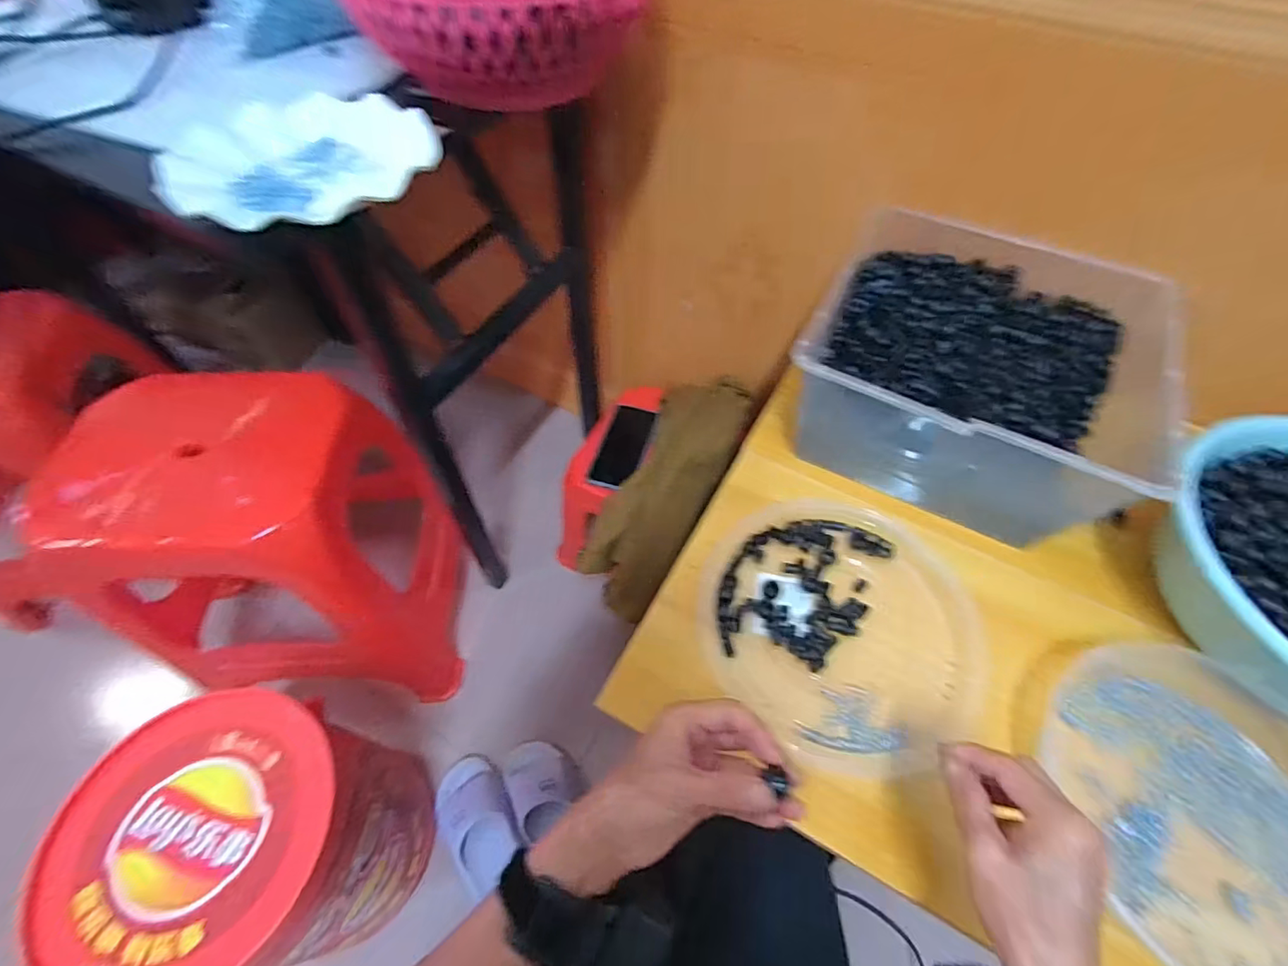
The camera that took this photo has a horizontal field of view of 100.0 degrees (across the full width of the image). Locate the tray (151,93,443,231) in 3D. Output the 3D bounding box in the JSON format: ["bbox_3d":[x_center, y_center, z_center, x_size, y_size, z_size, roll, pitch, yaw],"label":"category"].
[{"bbox_3d":[-0.257,-0.243,0.414,0.192,0.028,0.190,-17,58,-12],"label":"tray"}]

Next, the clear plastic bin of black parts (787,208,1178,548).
[{"bbox_3d":[0.331,-0.107,0.548,0.289,0.134,0.282,25,59,15],"label":"clear plastic bin of black parts"}]

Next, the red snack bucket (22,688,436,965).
[{"bbox_3d":[-0.427,0.411,0.627,0.246,0.306,0.238,-11,57,-8],"label":"red snack bucket"}]

